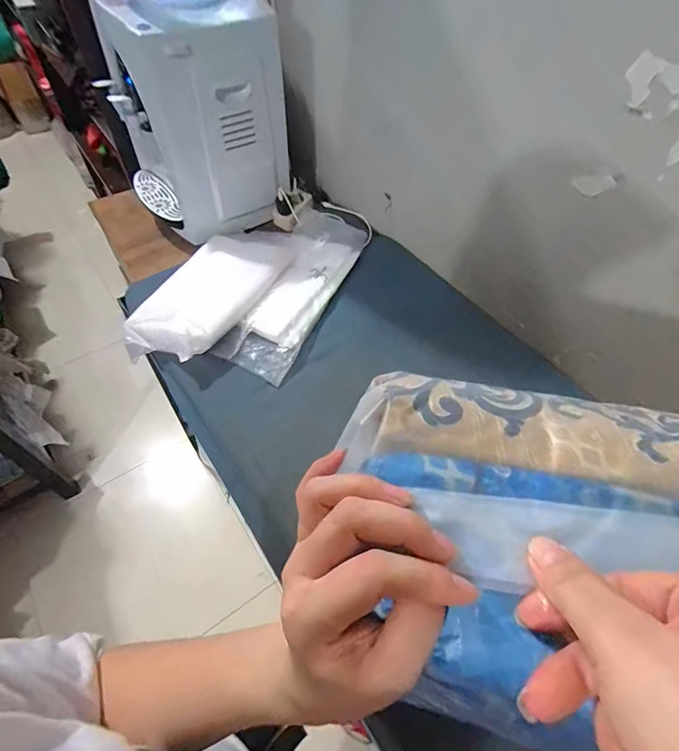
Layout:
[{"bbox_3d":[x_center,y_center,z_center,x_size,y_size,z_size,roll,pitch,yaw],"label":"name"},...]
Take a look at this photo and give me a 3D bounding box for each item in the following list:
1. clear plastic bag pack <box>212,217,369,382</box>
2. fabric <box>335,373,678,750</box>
[{"bbox_3d":[-0.086,-0.195,0.878,0.153,0.035,0.464,18,55,10],"label":"clear plastic bag pack"},{"bbox_3d":[0.179,0.078,0.198,0.350,0.052,0.160,3,62,3],"label":"fabric"}]

